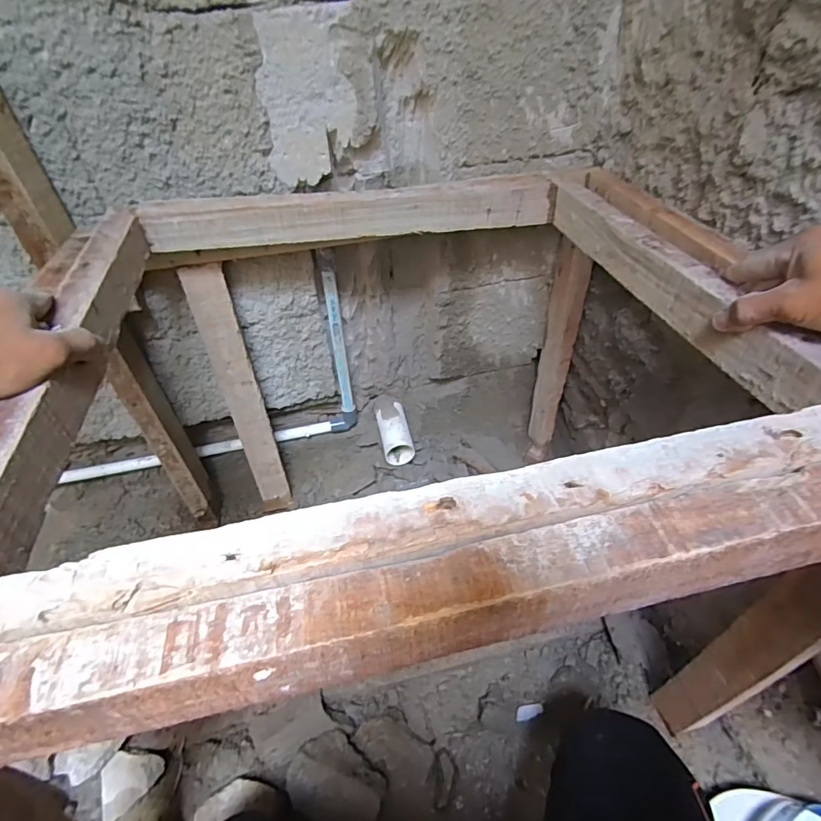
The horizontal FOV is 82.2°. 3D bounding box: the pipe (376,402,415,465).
[{"bbox_3d":[-0.032,0.050,0.989,0.061,0.067,0.115,-10,43,-7],"label":"pipe"}]

